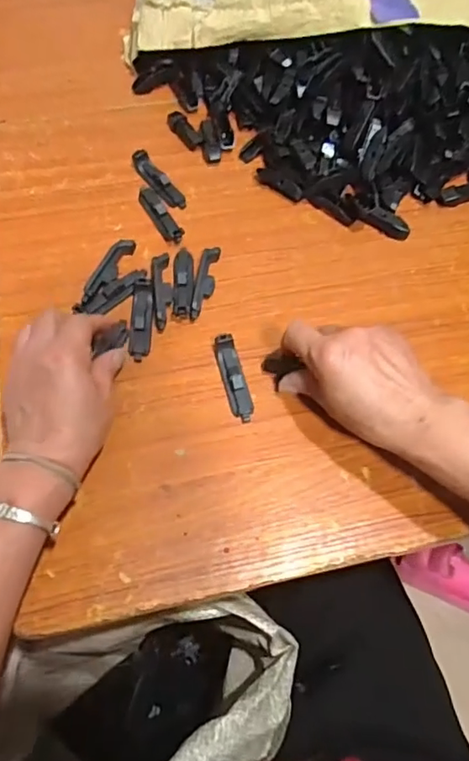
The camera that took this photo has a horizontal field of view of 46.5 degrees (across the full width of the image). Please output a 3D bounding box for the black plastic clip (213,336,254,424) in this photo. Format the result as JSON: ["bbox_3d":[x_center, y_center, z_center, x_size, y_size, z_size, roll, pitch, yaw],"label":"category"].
[{"bbox_3d":[0.000,-0.003,0.457,0.020,0.012,0.076,-13,67,-9],"label":"black plastic clip"}]

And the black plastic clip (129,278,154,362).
[{"bbox_3d":[-0.081,-0.055,0.479,0.019,0.008,0.077,1,66,-3],"label":"black plastic clip"}]

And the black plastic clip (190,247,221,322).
[{"bbox_3d":[-0.026,-0.088,0.493,0.016,0.012,0.073,9,66,1],"label":"black plastic clip"}]

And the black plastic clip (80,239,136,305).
[{"bbox_3d":[-0.114,-0.098,0.492,0.016,0.015,0.074,21,66,6],"label":"black plastic clip"}]

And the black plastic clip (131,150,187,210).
[{"bbox_3d":[-0.076,-0.199,0.542,0.021,0.017,0.072,-32,71,-16],"label":"black plastic clip"}]

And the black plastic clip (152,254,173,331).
[{"bbox_3d":[-0.064,-0.082,0.486,0.017,0.015,0.075,-3,66,-5],"label":"black plastic clip"}]

